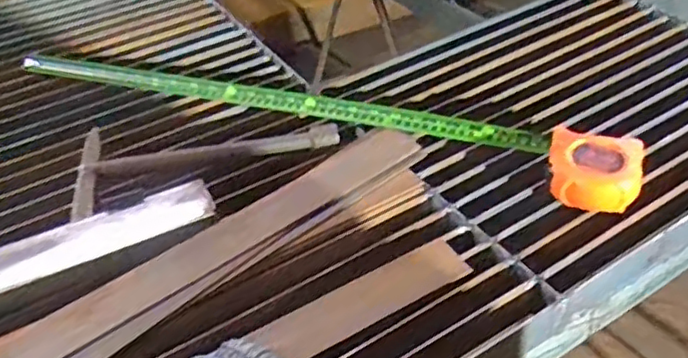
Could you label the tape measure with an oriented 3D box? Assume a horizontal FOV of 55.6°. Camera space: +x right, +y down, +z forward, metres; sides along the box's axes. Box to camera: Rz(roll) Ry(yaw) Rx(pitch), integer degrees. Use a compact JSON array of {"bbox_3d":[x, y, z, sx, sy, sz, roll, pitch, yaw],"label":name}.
[{"bbox_3d":[-0.056,-0.081,0.729,0.715,0.060,0.072,15,44,18],"label":"tape measure"}]

